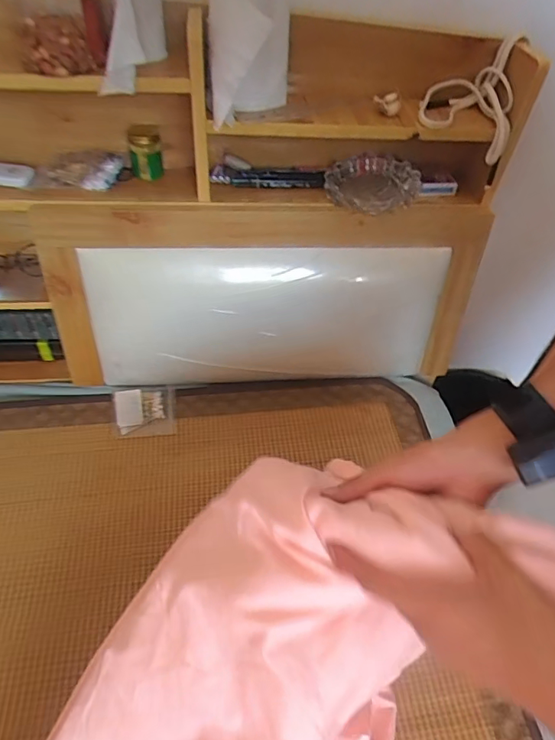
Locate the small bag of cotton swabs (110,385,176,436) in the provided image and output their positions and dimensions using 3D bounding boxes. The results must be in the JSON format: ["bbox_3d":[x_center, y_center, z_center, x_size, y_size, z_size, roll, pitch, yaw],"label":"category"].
[{"bbox_3d":[-0.216,0.062,0.788,0.097,0.030,0.083,-3,49,-7],"label":"small bag of cotton swabs"}]

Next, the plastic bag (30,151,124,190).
[{"bbox_3d":[-0.274,-0.271,0.669,0.119,0.033,0.066,6,48,1],"label":"plastic bag"}]

